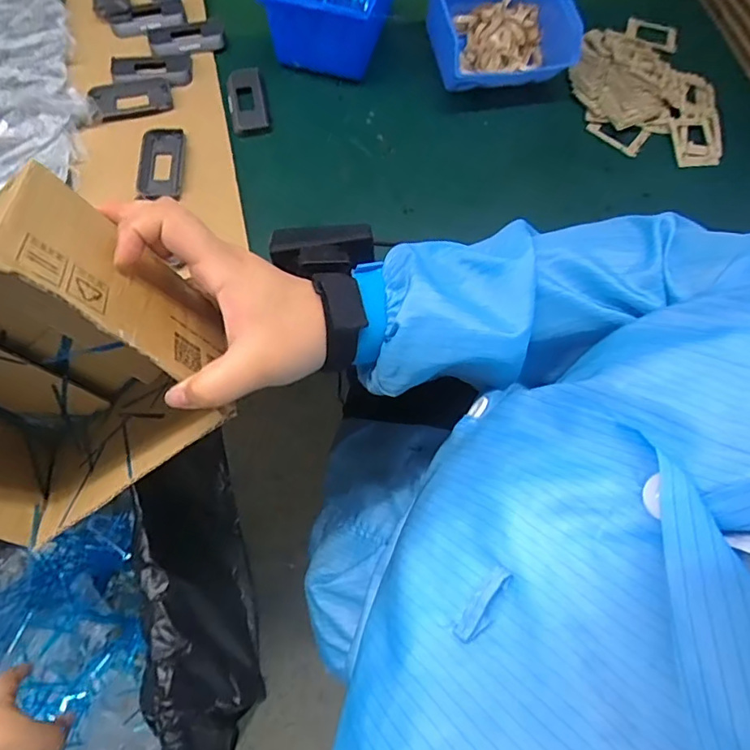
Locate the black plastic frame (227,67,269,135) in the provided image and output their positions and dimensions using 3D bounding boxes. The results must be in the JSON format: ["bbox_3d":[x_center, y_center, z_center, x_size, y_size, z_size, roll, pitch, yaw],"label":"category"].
[{"bbox_3d":[-0.125,-0.270,0.509,0.034,0.008,0.079,-10,68,-6],"label":"black plastic frame"}]

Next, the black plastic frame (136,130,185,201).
[{"bbox_3d":[-0.196,-0.195,0.478,0.037,0.010,0.069,-1,68,-3],"label":"black plastic frame"}]

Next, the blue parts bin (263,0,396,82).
[{"bbox_3d":[-0.041,-0.373,0.522,0.112,0.075,0.132,16,68,4],"label":"blue parts bin"}]

